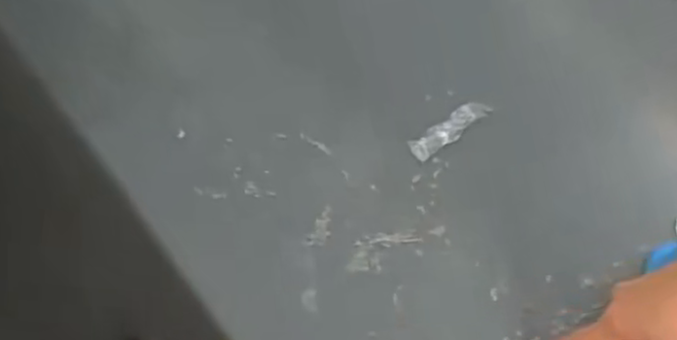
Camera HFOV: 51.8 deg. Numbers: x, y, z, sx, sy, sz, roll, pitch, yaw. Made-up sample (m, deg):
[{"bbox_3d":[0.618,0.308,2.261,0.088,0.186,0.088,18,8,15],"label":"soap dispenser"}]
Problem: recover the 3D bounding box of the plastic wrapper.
[{"bbox_3d":[0.195,-0.074,1.218,0.155,0.028,0.042,-32,77,-11],"label":"plastic wrapper"}]

